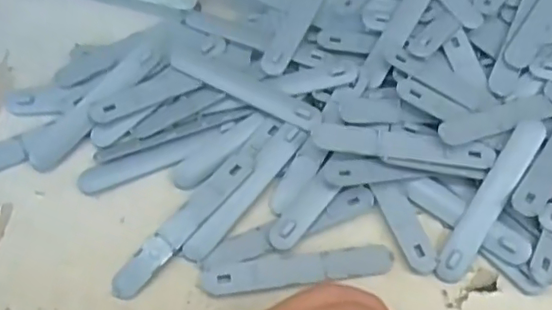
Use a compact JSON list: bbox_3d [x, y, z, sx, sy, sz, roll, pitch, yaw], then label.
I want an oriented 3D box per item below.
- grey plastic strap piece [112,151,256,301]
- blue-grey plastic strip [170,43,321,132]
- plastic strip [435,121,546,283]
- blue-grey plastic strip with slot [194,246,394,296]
[{"bbox_3d":[-0.047,0.035,0.303,0.016,0.004,0.095,39,74,17],"label":"grey plastic strap piece"},{"bbox_3d":[-0.019,-0.039,0.332,0.094,0.006,0.016,27,70,13],"label":"blue-grey plastic strip"},{"bbox_3d":[0.110,0.023,0.299,0.016,0.004,0.094,31,81,19],"label":"plastic strip"},{"bbox_3d":[0.011,0.058,0.295,0.095,0.007,0.017,-8,67,-1],"label":"blue-grey plastic strip with slot"}]

